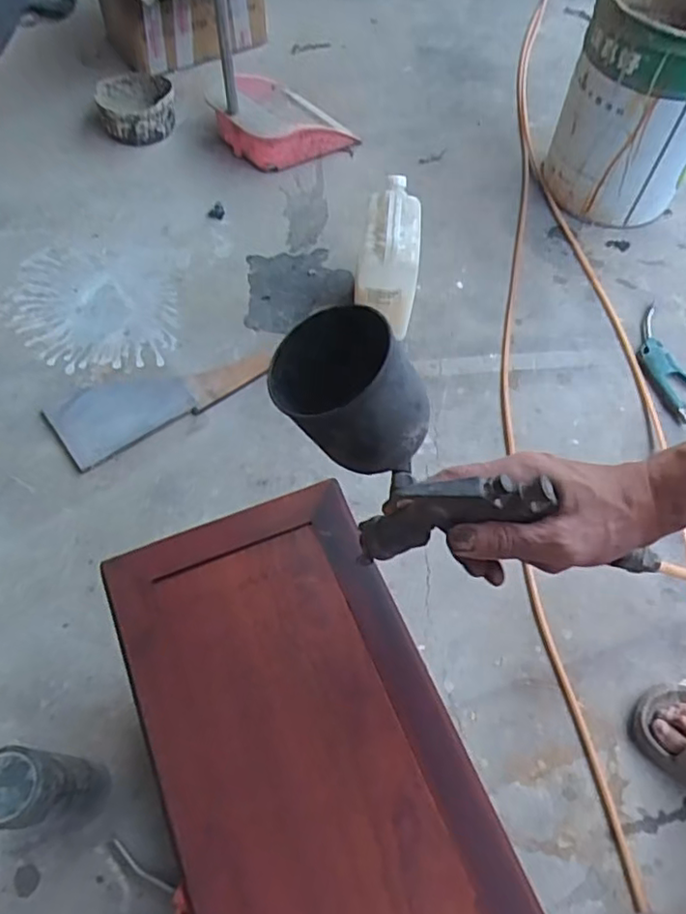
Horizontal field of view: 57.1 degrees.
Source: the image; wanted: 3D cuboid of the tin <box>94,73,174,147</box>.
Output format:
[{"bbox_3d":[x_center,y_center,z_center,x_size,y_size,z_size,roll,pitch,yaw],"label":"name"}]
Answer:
[{"bbox_3d":[-0.444,-0.750,1.369,0.162,0.077,0.172,-7,60,-5],"label":"tin"}]

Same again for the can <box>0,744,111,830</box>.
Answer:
[{"bbox_3d":[-0.309,0.351,0.664,0.072,0.208,0.066,1,60,-2],"label":"can"}]

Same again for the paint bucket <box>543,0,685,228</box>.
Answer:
[{"bbox_3d":[0.574,-0.671,1.205,0.273,0.375,0.293,22,62,11],"label":"paint bucket"}]

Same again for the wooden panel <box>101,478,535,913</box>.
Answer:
[{"bbox_3d":[0.026,0.336,0.416,0.216,0.022,0.685,-20,62,-12],"label":"wooden panel"}]

